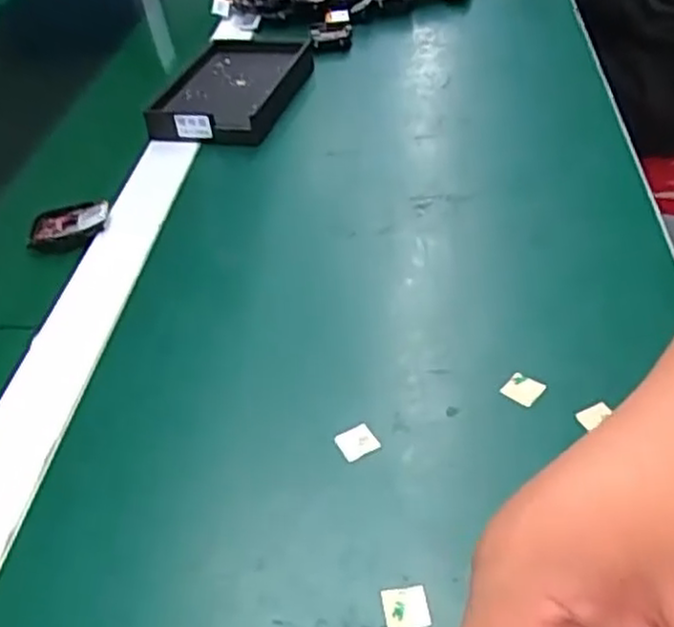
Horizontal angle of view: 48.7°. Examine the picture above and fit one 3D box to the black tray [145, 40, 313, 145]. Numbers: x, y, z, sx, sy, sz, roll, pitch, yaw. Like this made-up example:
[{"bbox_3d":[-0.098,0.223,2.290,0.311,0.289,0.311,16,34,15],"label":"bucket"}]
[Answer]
[{"bbox_3d":[-0.082,-0.184,0.590,0.098,0.020,0.157,3,42,12],"label":"black tray"}]

